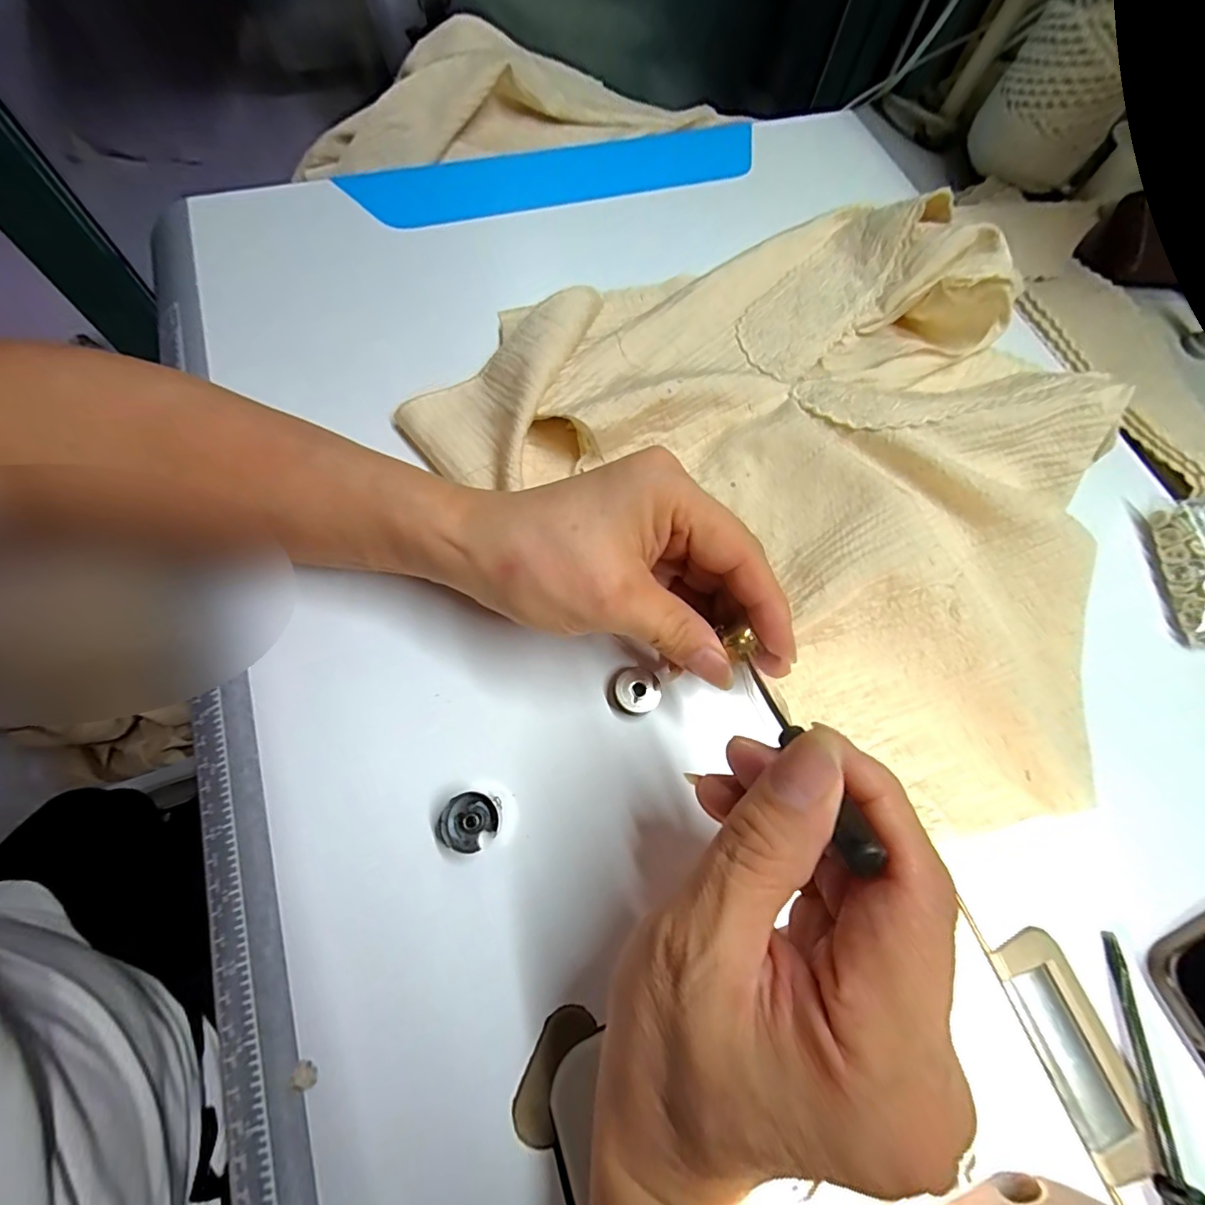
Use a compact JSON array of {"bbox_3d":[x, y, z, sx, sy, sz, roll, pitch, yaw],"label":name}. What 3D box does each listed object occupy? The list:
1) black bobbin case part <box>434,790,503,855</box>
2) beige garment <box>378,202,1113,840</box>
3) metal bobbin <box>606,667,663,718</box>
[{"bbox_3d":[-0.054,0.088,0.206,0.023,0.014,0.023,2,69,-5],"label":"black bobbin case part"},{"bbox_3d":[0.125,-0.104,0.274,0.354,0.040,0.313,36,70,8],"label":"beige garment"},{"bbox_3d":[0.015,0.040,0.228,0.023,0.010,0.021,2,69,-5],"label":"metal bobbin"}]

